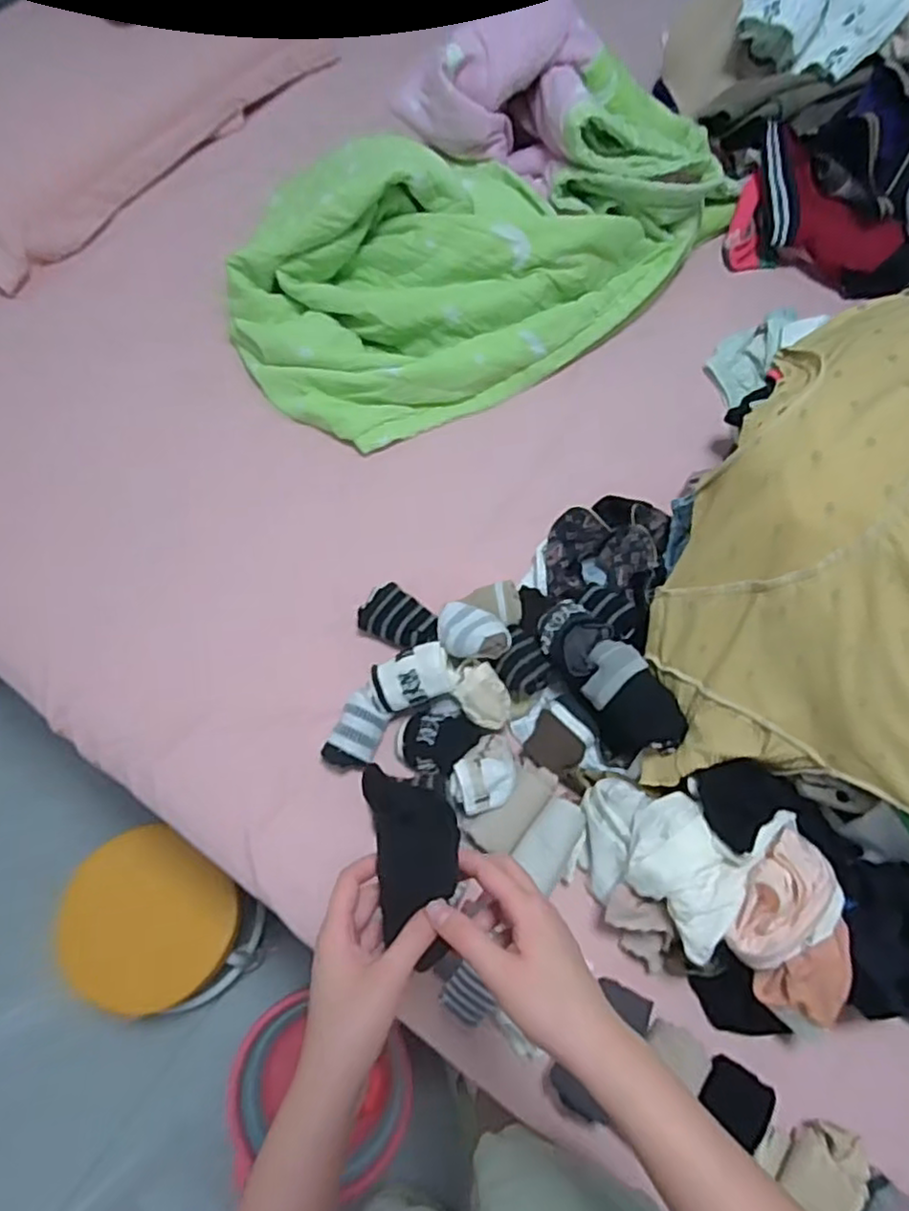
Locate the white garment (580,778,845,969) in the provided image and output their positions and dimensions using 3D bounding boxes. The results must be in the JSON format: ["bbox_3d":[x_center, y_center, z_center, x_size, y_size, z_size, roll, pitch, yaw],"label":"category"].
[{"bbox_3d":[0.234,0.259,0.651,0.223,0.113,0.148,15,67,5],"label":"white garment"}]

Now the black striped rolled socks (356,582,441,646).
[{"bbox_3d":[-0.062,0.015,0.808,0.091,0.026,0.064,23,68,9],"label":"black striped rolled socks"}]

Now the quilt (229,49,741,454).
[{"bbox_3d":[0.049,-0.539,0.957,0.750,0.196,0.395,-35,72,-15],"label":"quilt"}]

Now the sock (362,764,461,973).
[{"bbox_3d":[-0.023,0.155,0.421,0.052,0.025,0.115,-9,67,-5],"label":"sock"}]

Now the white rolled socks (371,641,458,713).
[{"bbox_3d":[-0.046,0.076,0.746,0.089,0.040,0.062,-17,68,-8],"label":"white rolled socks"}]

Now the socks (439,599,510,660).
[{"bbox_3d":[0.018,0.028,0.728,0.083,0.044,0.057,32,70,12],"label":"socks"}]

